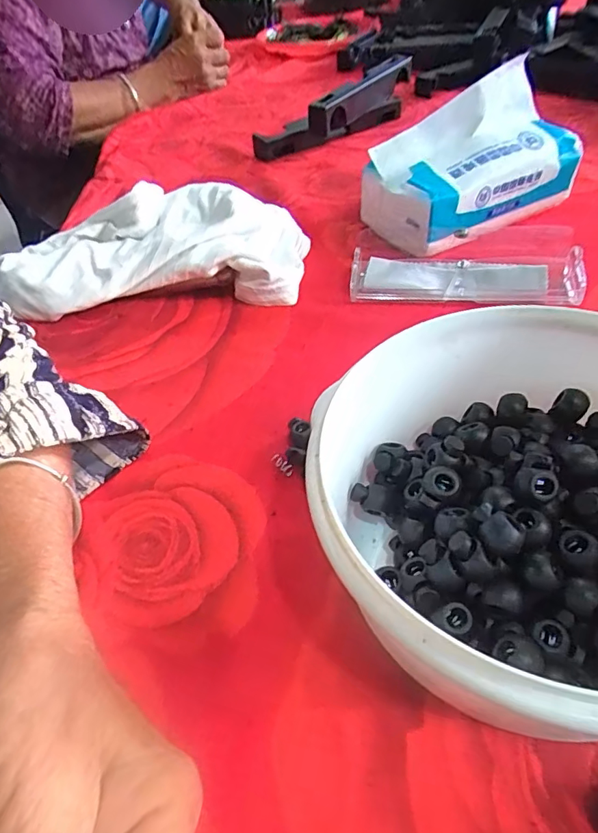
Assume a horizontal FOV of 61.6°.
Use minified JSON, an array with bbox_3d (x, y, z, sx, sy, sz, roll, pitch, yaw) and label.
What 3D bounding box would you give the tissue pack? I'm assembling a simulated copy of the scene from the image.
[{"bbox_3d":[0.140,-0.208,0.406,0.157,0.092,0.095,-25,48,-16],"label":"tissue pack"}]

